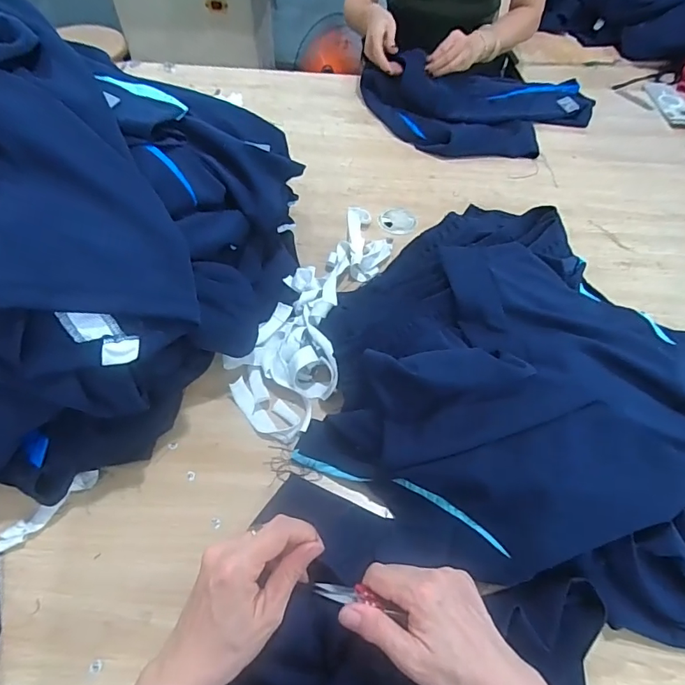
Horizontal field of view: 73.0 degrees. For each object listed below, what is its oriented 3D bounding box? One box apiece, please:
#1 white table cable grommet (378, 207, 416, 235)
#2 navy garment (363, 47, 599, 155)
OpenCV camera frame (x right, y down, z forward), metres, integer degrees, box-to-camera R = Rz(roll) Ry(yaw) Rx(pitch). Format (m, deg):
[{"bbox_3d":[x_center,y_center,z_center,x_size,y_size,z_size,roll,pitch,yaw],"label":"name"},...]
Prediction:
[{"bbox_3d":[0.095,-0.207,0.791,0.056,0.012,0.068,35,61,19],"label":"white table cable grommet"},{"bbox_3d":[0.283,-0.488,0.936,0.470,0.084,0.248,2,55,-2],"label":"navy garment"}]

